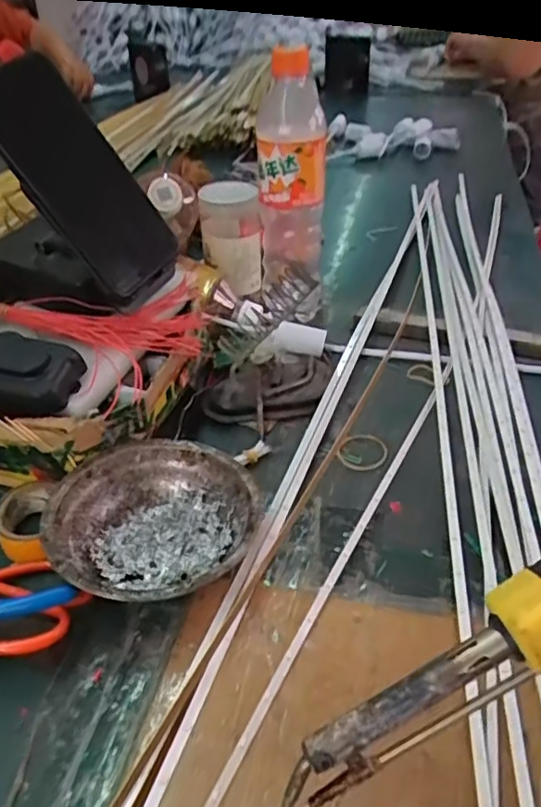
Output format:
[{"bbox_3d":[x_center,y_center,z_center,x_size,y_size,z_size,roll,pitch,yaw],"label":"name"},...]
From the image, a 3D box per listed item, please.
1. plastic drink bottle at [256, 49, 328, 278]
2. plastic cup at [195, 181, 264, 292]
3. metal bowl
[{"bbox_3d":[0.019,-0.204,0.574,0.060,0.212,0.066,-3,37,1],"label":"plastic drink bottle"},{"bbox_3d":[-0.038,-0.162,0.622,0.058,0.099,0.064,-4,37,-1],"label":"plastic cup"},{"bbox_3d":[-0.070,0.077,0.390,0.122,0.043,0.123,-2,37,2],"label":"metal bowl"}]

